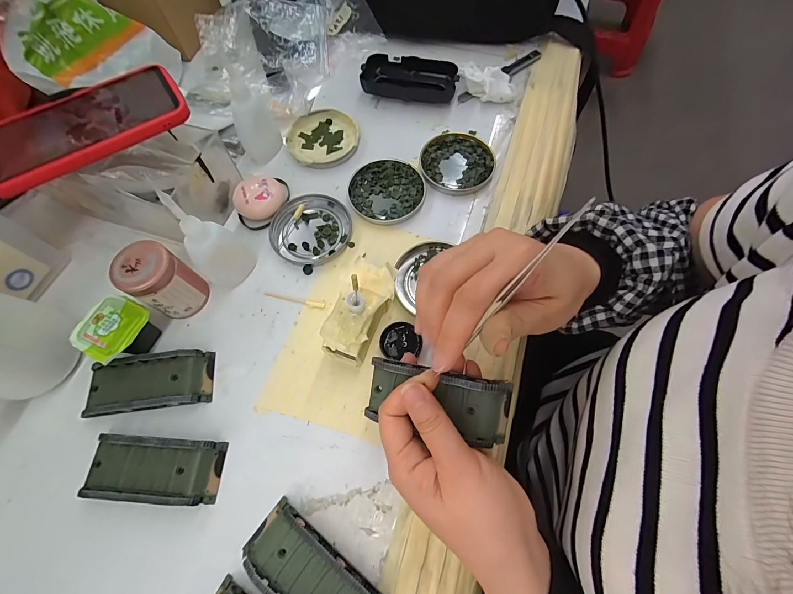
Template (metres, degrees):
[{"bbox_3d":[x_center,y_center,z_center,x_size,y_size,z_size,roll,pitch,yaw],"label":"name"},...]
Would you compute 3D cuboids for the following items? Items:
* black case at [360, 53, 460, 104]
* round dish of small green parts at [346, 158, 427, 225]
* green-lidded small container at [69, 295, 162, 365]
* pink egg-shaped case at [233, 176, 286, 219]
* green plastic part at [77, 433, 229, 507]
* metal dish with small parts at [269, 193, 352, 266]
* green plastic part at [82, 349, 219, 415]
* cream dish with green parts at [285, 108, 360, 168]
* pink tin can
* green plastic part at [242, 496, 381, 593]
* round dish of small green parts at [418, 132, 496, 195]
[{"bbox_3d":[0.015,-0.256,0.419,0.110,0.025,0.053,11,68,6],"label":"black case"},{"bbox_3d":[-0.011,-0.110,0.367,0.079,0.009,0.076,0,67,1],"label":"round dish of small green parts"},{"bbox_3d":[-0.228,0.030,0.296,0.047,0.035,0.049,25,70,11],"label":"green-lidded small container"},{"bbox_3d":[-0.139,-0.101,0.359,0.050,0.022,0.041,-28,69,-10],"label":"pink egg-shaped case"},{"bbox_3d":[-0.183,0.130,0.267,0.096,0.019,0.042,4,67,3],"label":"green plastic part"},{"bbox_3d":[-0.085,-0.068,0.351,0.075,0.009,0.078,0,67,1],"label":"metal dish with small parts"},{"bbox_3d":[-0.204,0.071,0.291,0.096,0.019,0.044,-8,67,-2],"label":"green plastic part"},{"bbox_3d":[-0.083,-0.180,0.397,0.079,0.009,0.077,0,67,1],"label":"cream dish with green parts"},{"bbox_3d":[-0.198,-0.012,0.300,0.043,0.064,0.043,0,67,1],"label":"pink tin can"},{"bbox_3d":[-0.059,0.188,0.237,0.096,0.021,0.043,35,72,15],"label":"green plastic part"},{"bbox_3d":[0.065,-0.144,0.379,0.075,0.010,0.075,0,67,1],"label":"round dish of small green parts"}]

